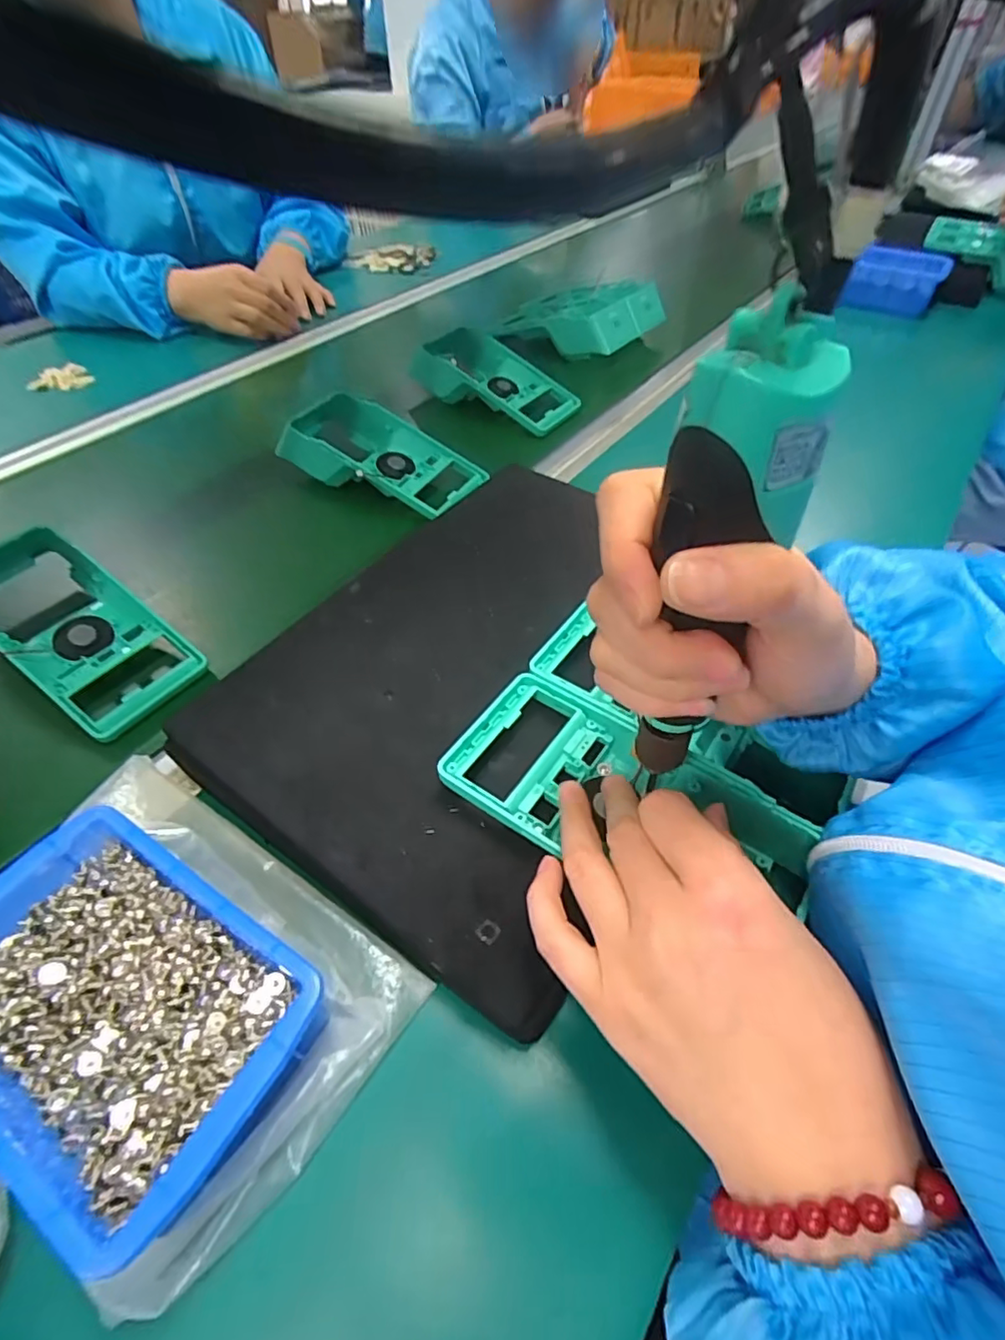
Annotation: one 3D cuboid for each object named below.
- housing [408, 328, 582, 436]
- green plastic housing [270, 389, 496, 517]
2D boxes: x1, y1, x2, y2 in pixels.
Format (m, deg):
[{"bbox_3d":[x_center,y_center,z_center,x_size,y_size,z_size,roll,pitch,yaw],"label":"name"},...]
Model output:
[{"bbox_3d":[-0.009,-0.317,0.646,0.179,0.054,0.095,25,52,18],"label":"housing"},{"bbox_3d":[-0.113,-0.198,0.535,0.190,0.046,0.089,21,51,15],"label":"green plastic housing"}]

